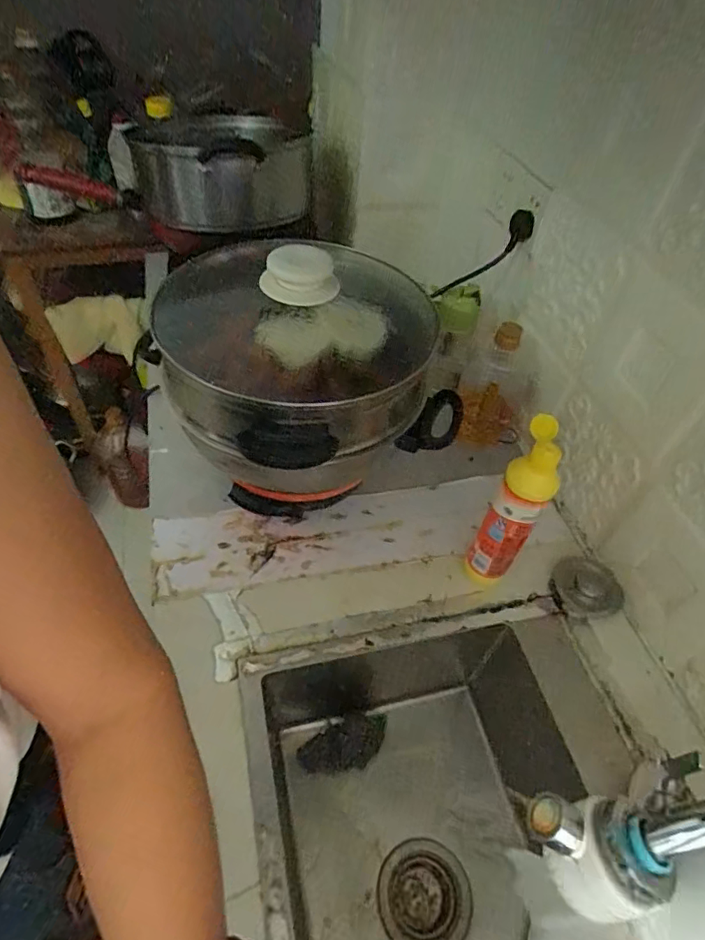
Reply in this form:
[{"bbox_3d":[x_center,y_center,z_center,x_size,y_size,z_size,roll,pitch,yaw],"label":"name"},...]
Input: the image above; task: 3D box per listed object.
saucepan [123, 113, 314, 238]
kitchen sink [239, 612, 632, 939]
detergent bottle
[{"bbox_3d":[-0.216,-0.514,0.879,0.287,0.121,0.259,16,50,8],"label":"saucepan"},{"bbox_3d":[0.102,0.429,0.563,0.377,0.213,0.437,-6,51,-11],"label":"kitchen sink"},{"bbox_3d":[0.182,0.054,0.589,0.057,0.243,0.049,34,55,21],"label":"detergent bottle"}]

